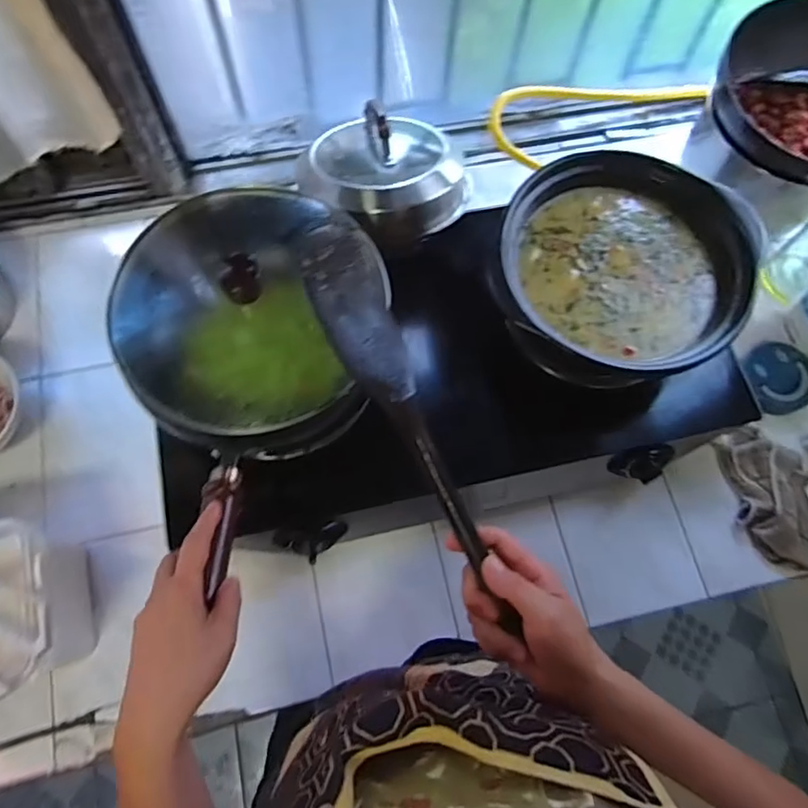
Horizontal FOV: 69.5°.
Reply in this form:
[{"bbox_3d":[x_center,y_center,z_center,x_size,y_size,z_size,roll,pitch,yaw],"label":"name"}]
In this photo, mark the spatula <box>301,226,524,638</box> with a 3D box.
[{"bbox_3d":[0.006,0.015,0.423,0.056,0.031,0.301,-25,89,-11],"label":"spatula"}]

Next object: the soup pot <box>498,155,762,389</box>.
[{"bbox_3d":[0.246,-0.150,0.689,0.269,0.121,0.273,1,71,-2],"label":"soup pot"}]

